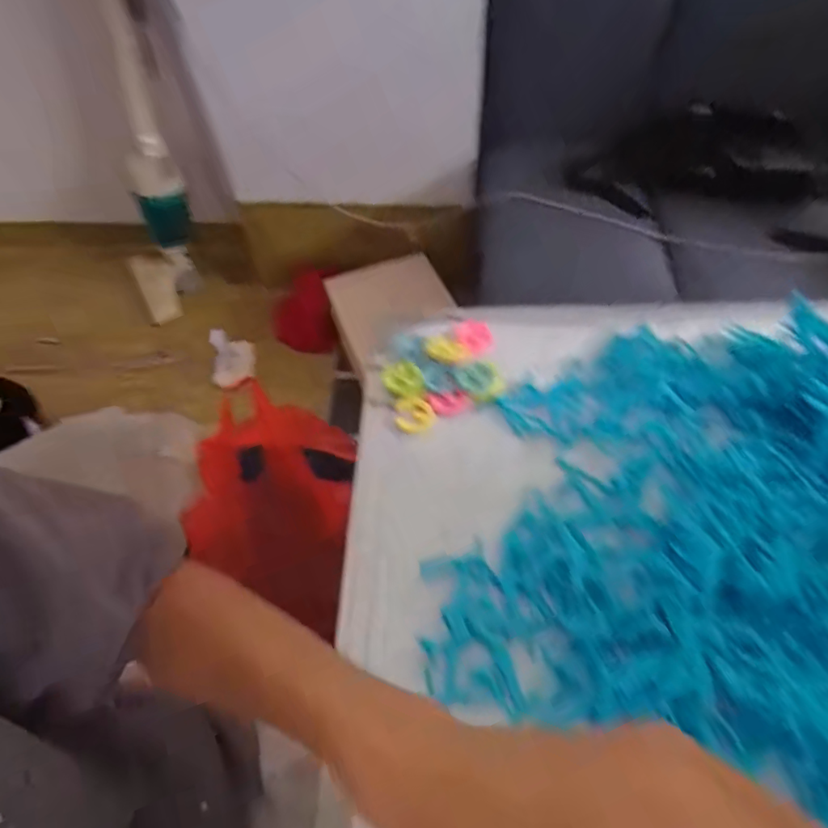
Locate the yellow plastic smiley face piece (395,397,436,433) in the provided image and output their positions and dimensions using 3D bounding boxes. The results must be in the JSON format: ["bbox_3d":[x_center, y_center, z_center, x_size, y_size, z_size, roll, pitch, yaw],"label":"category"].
[{"bbox_3d":[0.001,0.000,0.407,0.029,0.005,0.028,-3,53,2],"label":"yellow plastic smiley face piece"}]

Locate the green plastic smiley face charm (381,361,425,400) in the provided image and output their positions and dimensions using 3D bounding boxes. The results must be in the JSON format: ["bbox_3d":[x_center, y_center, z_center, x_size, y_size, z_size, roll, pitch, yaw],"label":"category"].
[{"bbox_3d":[-0.009,-0.027,0.421,0.029,0.011,0.033,-18,54,-10],"label":"green plastic smiley face charm"}]

